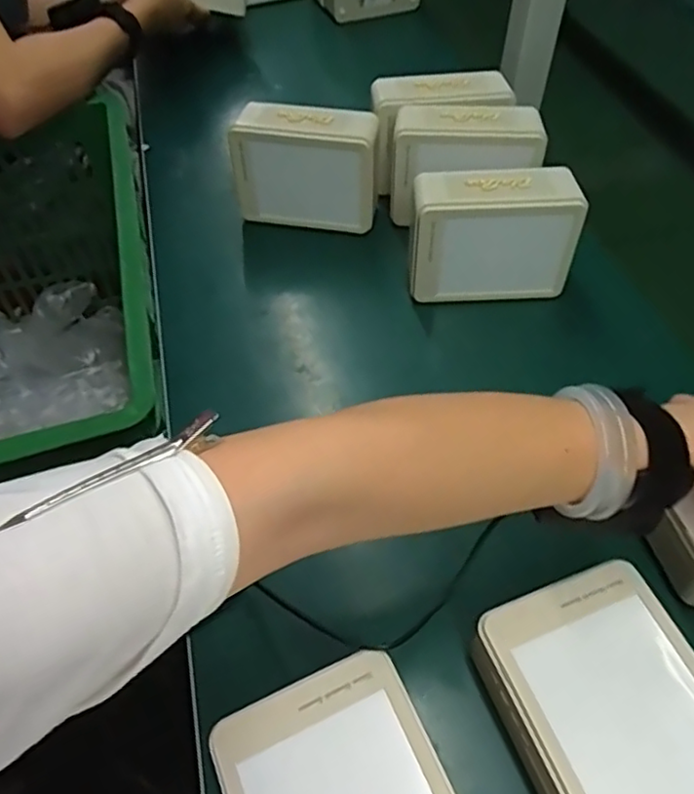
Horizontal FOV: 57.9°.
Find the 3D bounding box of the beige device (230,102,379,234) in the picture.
[{"bbox_3d":[-0.039,-0.227,0.627,0.136,0.112,0.053,5,52,5],"label":"beige device"}]

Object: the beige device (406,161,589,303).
[{"bbox_3d":[0.126,-0.144,0.557,0.138,0.104,0.058,-3,52,-1],"label":"beige device"}]

